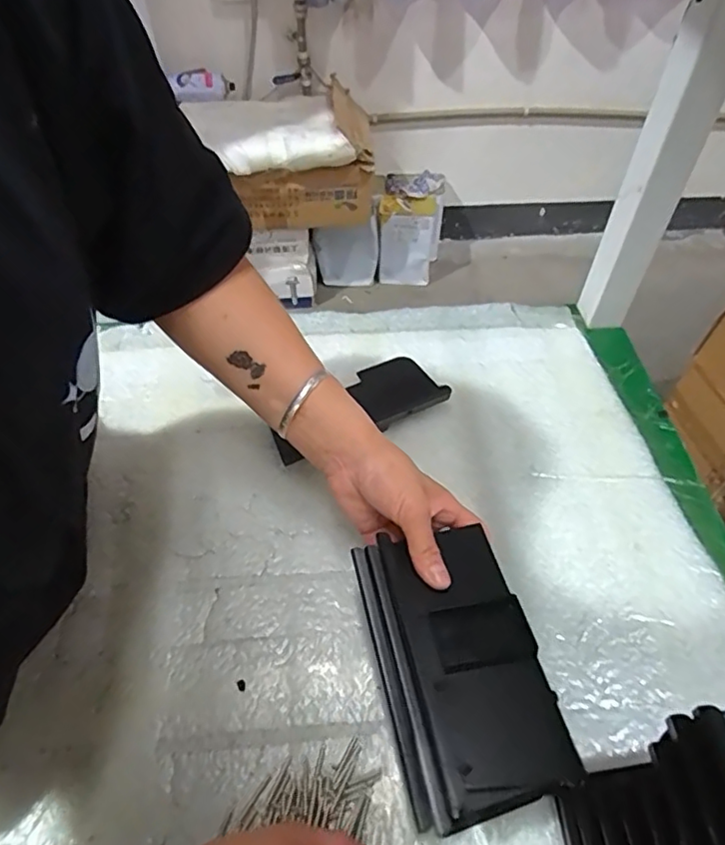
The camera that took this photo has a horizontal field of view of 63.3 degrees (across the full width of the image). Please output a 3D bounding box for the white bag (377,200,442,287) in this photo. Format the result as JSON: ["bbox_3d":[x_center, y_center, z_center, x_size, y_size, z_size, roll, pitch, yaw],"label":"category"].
[{"bbox_3d":[0.156,-0.576,1.857,0.152,0.248,0.183,17,53,12],"label":"white bag"}]

